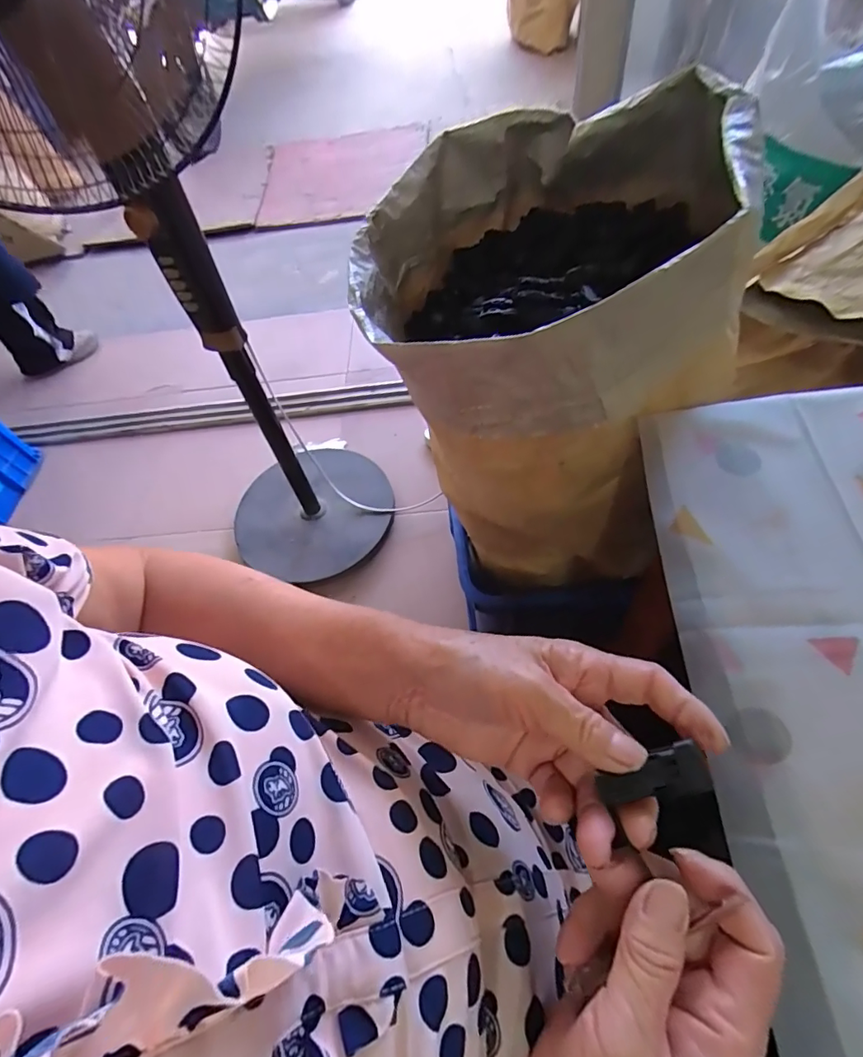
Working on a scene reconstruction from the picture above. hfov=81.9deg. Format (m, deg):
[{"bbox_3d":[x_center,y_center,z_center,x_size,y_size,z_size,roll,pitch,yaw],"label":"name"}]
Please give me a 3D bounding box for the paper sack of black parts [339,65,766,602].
[{"bbox_3d":[0.110,-0.167,0.547,0.318,0.417,0.358,-4,58,6],"label":"paper sack of black parts"}]

